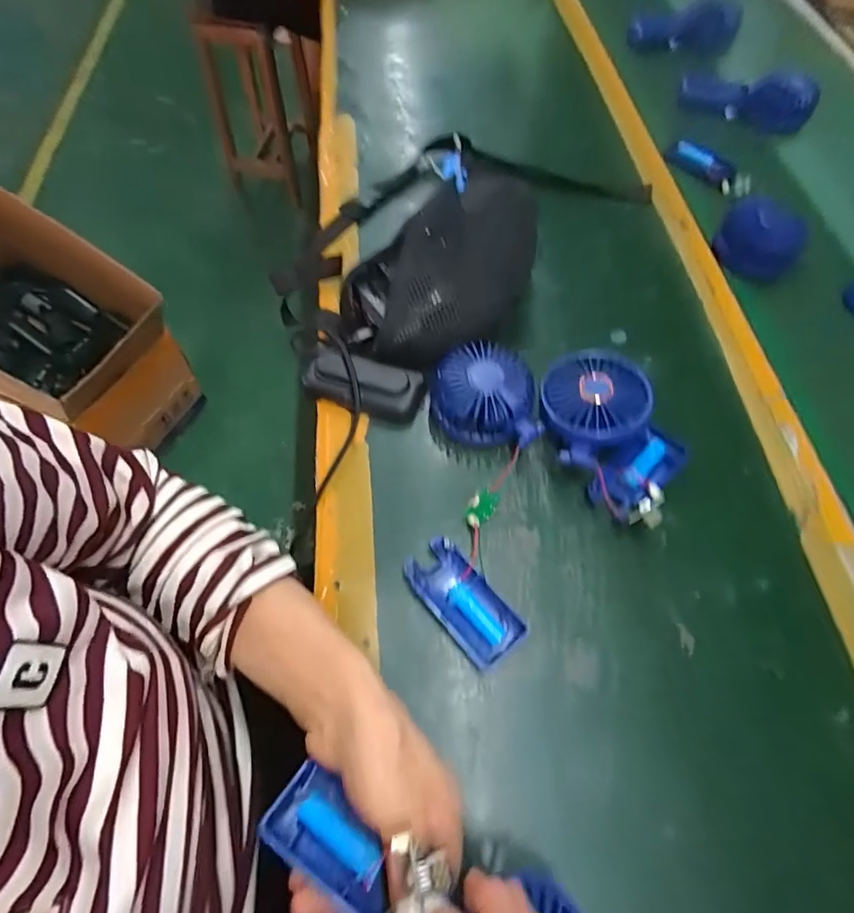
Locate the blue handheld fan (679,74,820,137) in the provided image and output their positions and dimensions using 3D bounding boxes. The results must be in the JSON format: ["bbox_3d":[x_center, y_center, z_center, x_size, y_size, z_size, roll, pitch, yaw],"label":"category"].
[{"bbox_3d":[0.463,-0.519,0.718,0.181,0.068,0.045,22,34,14],"label":"blue handheld fan"}]

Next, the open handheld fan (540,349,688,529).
[{"bbox_3d":[0.153,-0.018,0.403,0.102,0.048,0.150,-21,66,-15],"label":"open handheld fan"}]

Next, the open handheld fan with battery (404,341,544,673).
[{"bbox_3d":[0.038,0.025,0.382,0.090,0.045,0.248,8,62,0],"label":"open handheld fan with battery"}]

